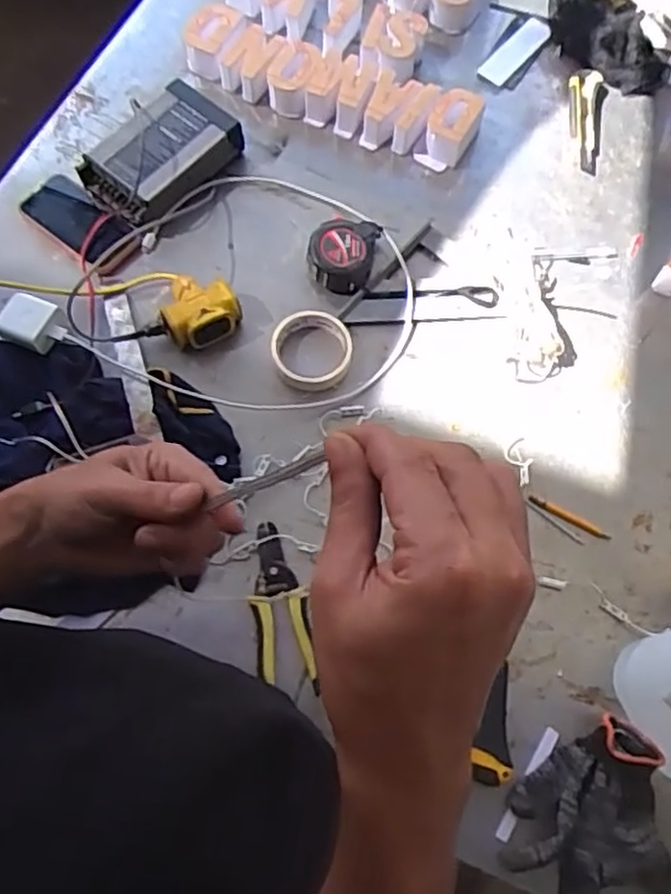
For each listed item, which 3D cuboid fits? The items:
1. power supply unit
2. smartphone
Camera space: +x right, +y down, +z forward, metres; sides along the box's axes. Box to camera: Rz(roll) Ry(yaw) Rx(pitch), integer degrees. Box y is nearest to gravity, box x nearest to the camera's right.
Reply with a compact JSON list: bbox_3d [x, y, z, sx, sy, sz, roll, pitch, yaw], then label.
[{"bbox_3d":[-0.216,-0.363,0.878,0.124,0.046,0.184,41,73,13],"label":"power supply unit"},{"bbox_3d":[-0.317,-0.278,0.873,0.142,0.014,0.068,38,82,17],"label":"smartphone"}]

